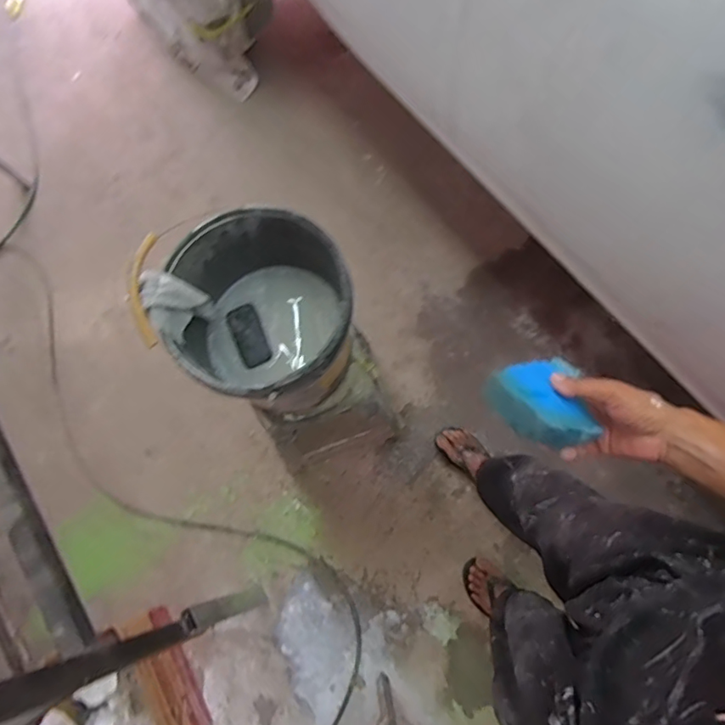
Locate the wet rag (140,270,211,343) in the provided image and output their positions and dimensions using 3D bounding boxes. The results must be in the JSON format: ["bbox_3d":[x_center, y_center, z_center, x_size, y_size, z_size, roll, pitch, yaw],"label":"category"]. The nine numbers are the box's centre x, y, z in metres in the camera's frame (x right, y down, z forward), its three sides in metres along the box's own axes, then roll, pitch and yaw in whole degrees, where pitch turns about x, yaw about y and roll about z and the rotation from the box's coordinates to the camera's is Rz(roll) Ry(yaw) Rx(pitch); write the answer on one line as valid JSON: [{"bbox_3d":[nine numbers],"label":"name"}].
[{"bbox_3d":[-0.313,-0.092,0.840,0.073,0.106,0.094,19,77,10],"label":"wet rag"}]

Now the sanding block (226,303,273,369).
[{"bbox_3d":[-0.215,-0.052,0.985,0.057,0.018,0.118,-25,74,-2],"label":"sanding block"}]

